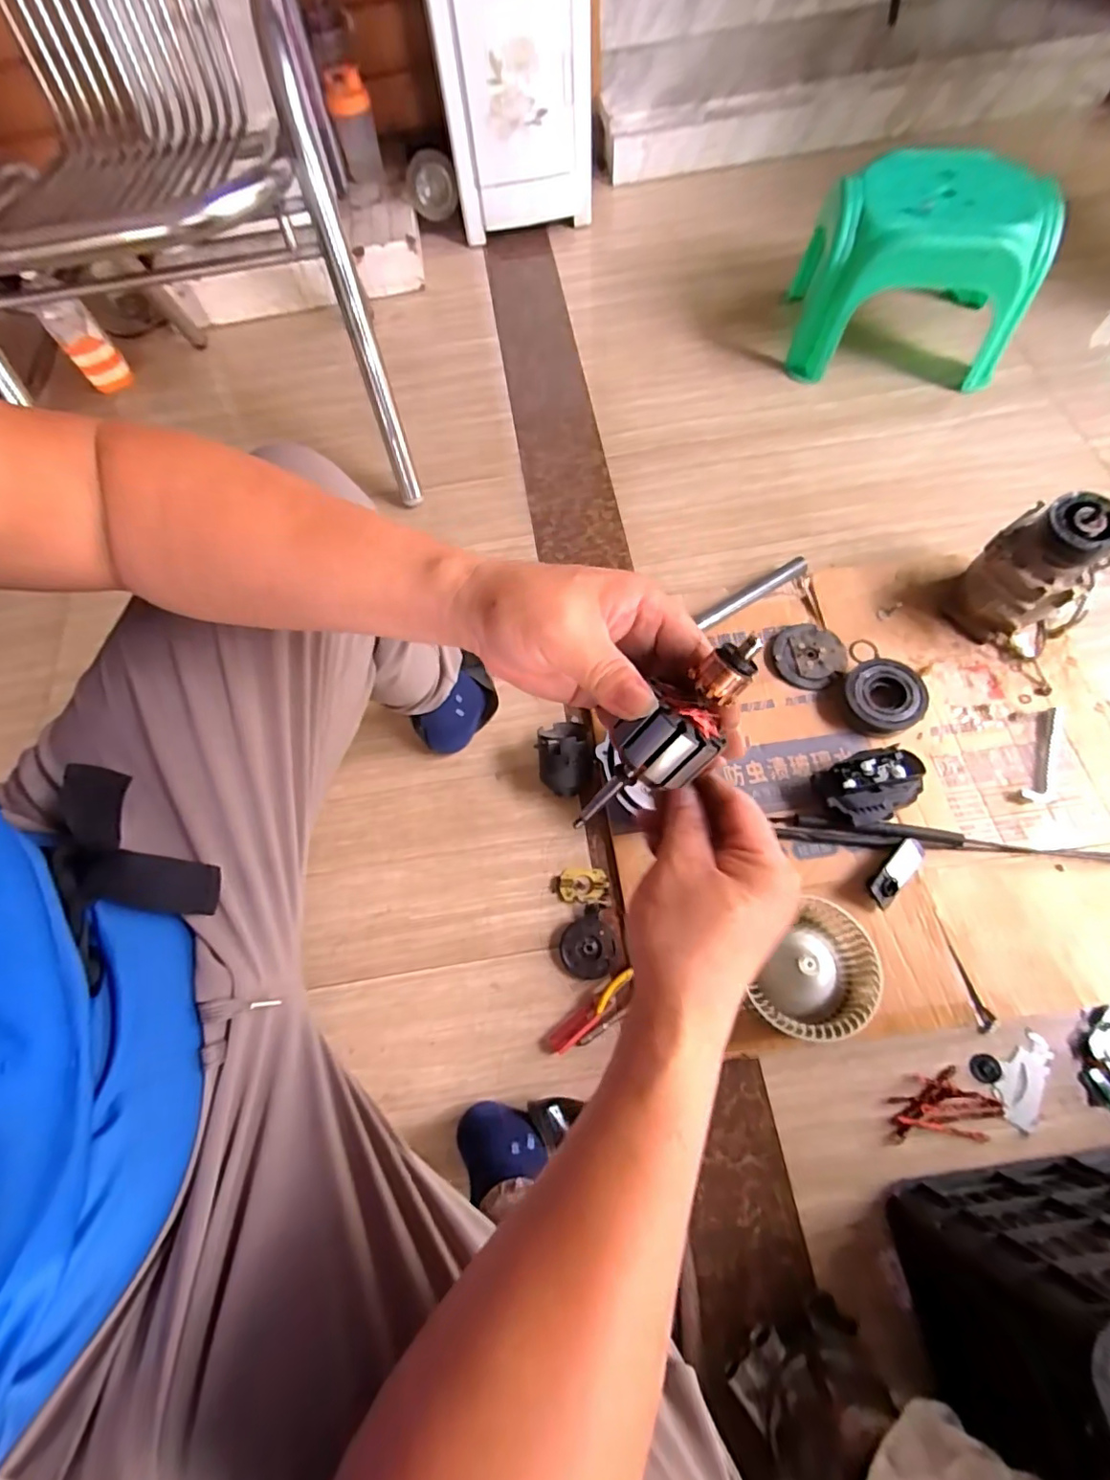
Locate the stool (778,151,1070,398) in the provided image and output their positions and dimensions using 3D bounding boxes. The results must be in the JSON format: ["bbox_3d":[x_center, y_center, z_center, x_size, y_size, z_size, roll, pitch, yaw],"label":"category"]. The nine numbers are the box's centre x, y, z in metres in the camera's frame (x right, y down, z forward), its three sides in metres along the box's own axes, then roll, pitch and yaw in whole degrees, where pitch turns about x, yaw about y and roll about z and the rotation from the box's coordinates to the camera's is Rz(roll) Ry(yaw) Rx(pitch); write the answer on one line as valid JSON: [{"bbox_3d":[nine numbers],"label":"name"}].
[{"bbox_3d":[0.653,-0.846,1.030,0.365,0.226,0.299,7,68,7],"label":"stool"}]

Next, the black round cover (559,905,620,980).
[{"bbox_3d":[0.041,0.257,0.709,0.069,0.018,0.073,-1,67,3],"label":"black round cover"}]

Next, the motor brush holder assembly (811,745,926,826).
[{"bbox_3d":[0.400,0.061,0.734,0.116,0.074,0.087,-21,68,-5],"label":"motor brush holder assembly"}]

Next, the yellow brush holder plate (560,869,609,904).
[{"bbox_3d":[0.038,0.189,0.741,0.062,0.010,0.044,-3,67,3],"label":"yellow brush holder plate"}]

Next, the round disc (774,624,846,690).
[{"bbox_3d":[0.369,-0.126,0.832,0.107,0.014,0.093,-38,70,-11],"label":"round disc"}]

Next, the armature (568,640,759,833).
[{"bbox_3d":[0.051,0.006,0.276,0.038,0.033,0.128,49,119,17],"label":"armature"}]

